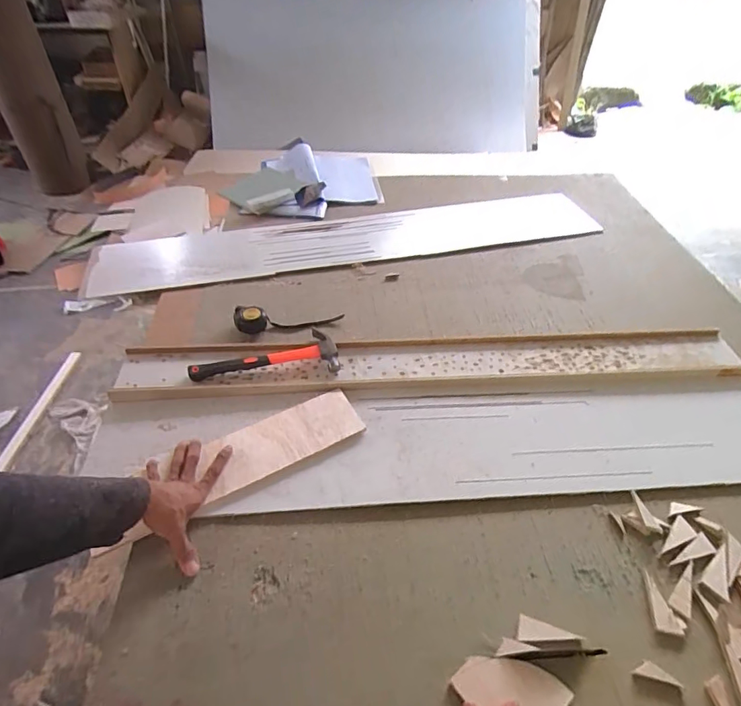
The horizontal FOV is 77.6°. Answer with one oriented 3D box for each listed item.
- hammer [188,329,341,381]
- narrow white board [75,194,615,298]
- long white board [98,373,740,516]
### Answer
[{"bbox_3d":[-0.196,0.001,0.867,0.264,0.028,0.099,-4,47,-6],"label":"hammer"},{"bbox_3d":[-0.031,-0.312,1.215,1.285,0.031,0.247,-9,47,-11],"label":"narrow white board"},{"bbox_3d":[0.266,0.135,0.775,1.377,0.023,0.221,-2,46,-4],"label":"long white board"}]

